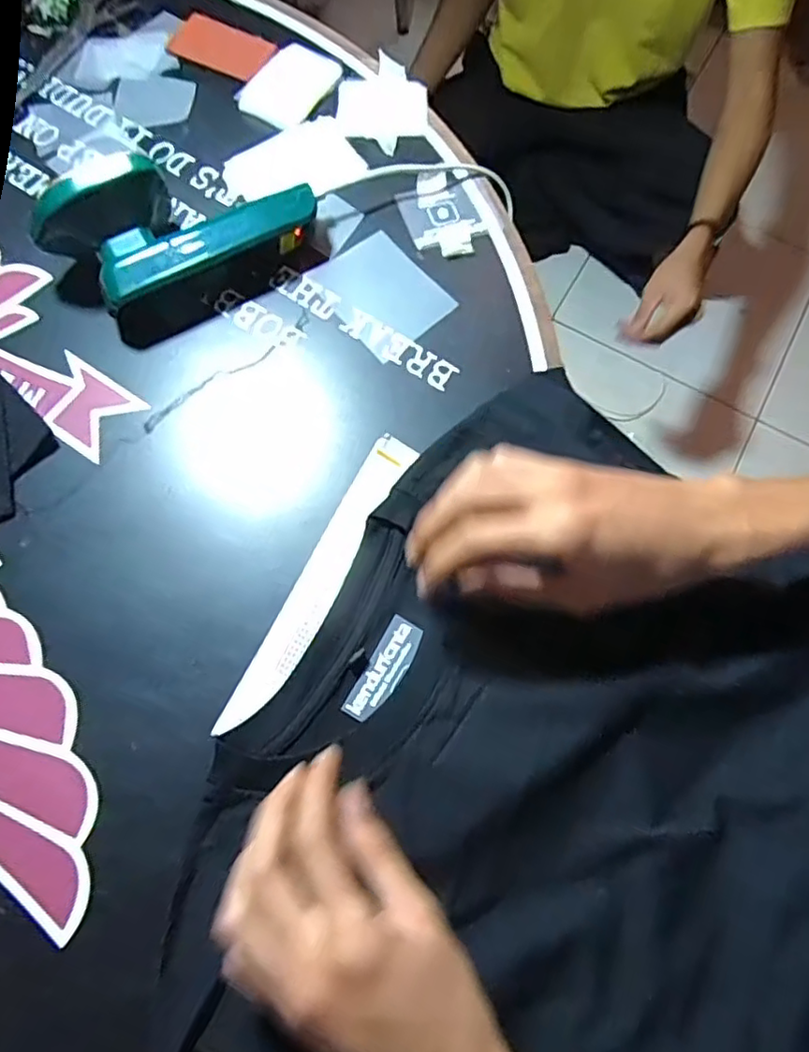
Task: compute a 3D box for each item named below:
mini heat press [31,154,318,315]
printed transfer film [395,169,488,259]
[{"bbox_3d":[-0.158,-0.217,0.440,0.180,0.072,0.091,-31,76,-11],"label":"mini heat press"},{"bbox_3d":[0.031,-0.248,0.492,0.059,0.007,0.081,-17,73,-5],"label":"printed transfer film"}]

